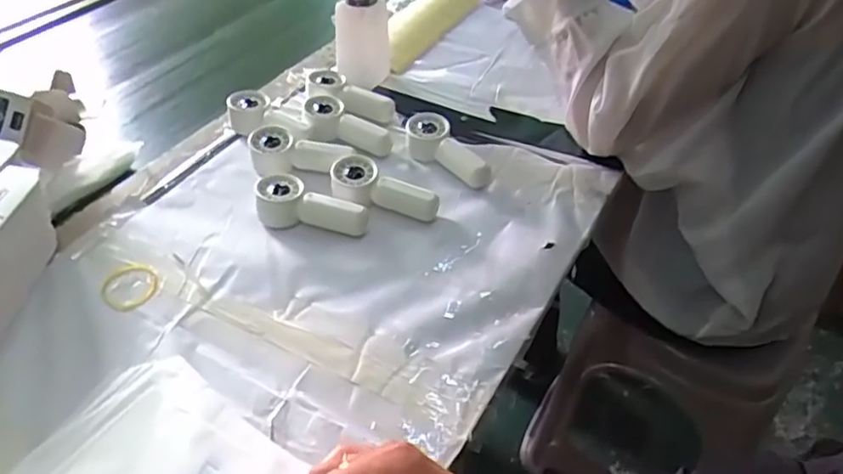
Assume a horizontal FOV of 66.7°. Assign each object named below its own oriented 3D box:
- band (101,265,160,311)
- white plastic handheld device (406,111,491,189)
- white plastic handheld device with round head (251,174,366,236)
[{"bbox_3d":[-0.253,0.042,0.555,0.050,0.004,0.047,1,42,0],"label":"band"},{"bbox_3d":[0.025,-0.092,0.680,0.045,0.037,0.106,-24,48,-24],"label":"white plastic handheld device"},{"bbox_3d":[-0.106,-0.028,0.614,0.110,0.034,0.049,15,44,15],"label":"white plastic handheld device with round head"}]

